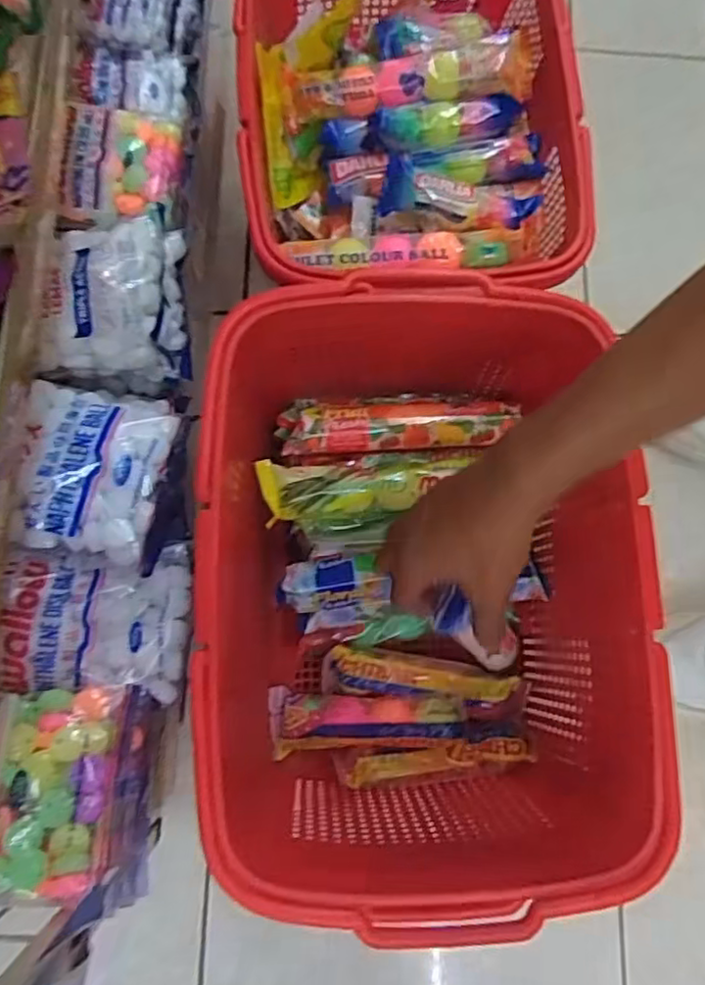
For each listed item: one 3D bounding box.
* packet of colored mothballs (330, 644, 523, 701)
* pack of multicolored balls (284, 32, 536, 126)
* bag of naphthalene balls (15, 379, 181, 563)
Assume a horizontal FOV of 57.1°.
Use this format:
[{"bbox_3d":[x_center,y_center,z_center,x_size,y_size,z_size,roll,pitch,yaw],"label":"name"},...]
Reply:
[{"bbox_3d":[0.061,0.163,0.576,0.160,0.026,0.037,7,79,1],"label":"packet of colored mothballs"},{"bbox_3d":[0.046,-0.374,0.582,0.215,0.048,0.060,-5,78,-5],"label":"pack of multicolored balls"},{"bbox_3d":[-0.173,-0.018,0.435,0.093,0.034,0.118,1,79,-1],"label":"bag of naphthalene balls"}]

